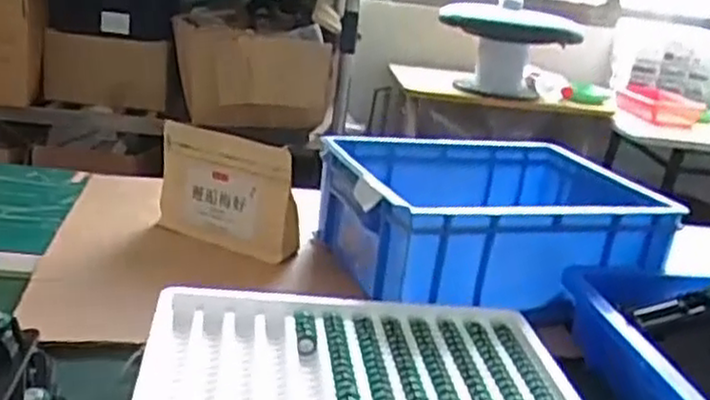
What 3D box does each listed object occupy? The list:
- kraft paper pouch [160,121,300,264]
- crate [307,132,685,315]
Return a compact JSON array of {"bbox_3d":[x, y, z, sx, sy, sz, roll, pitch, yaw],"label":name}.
[{"bbox_3d":[-0.142,-0.014,0.846,0.170,0.126,0.051,18,22,28],"label":"kraft paper pouch"},{"bbox_3d":[0.156,0.017,0.845,0.361,0.103,0.265,-2,21,-24],"label":"crate"}]

